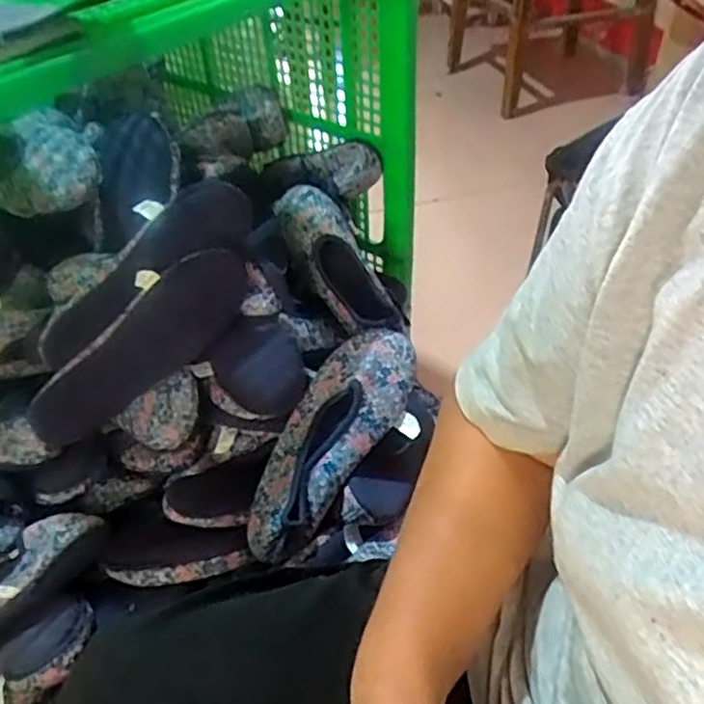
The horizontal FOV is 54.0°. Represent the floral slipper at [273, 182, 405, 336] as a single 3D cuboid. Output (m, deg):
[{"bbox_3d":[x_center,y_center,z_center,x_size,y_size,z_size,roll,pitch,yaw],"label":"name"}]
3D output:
[{"bbox_3d":[-0.020,-0.121,0.889,0.080,0.052,0.244,-26,78,-24],"label":"floral slipper"}]

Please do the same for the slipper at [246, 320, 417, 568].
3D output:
[{"bbox_3d":[-0.023,0.082,0.701,0.097,0.049,0.267,23,69,25],"label":"slipper"}]

